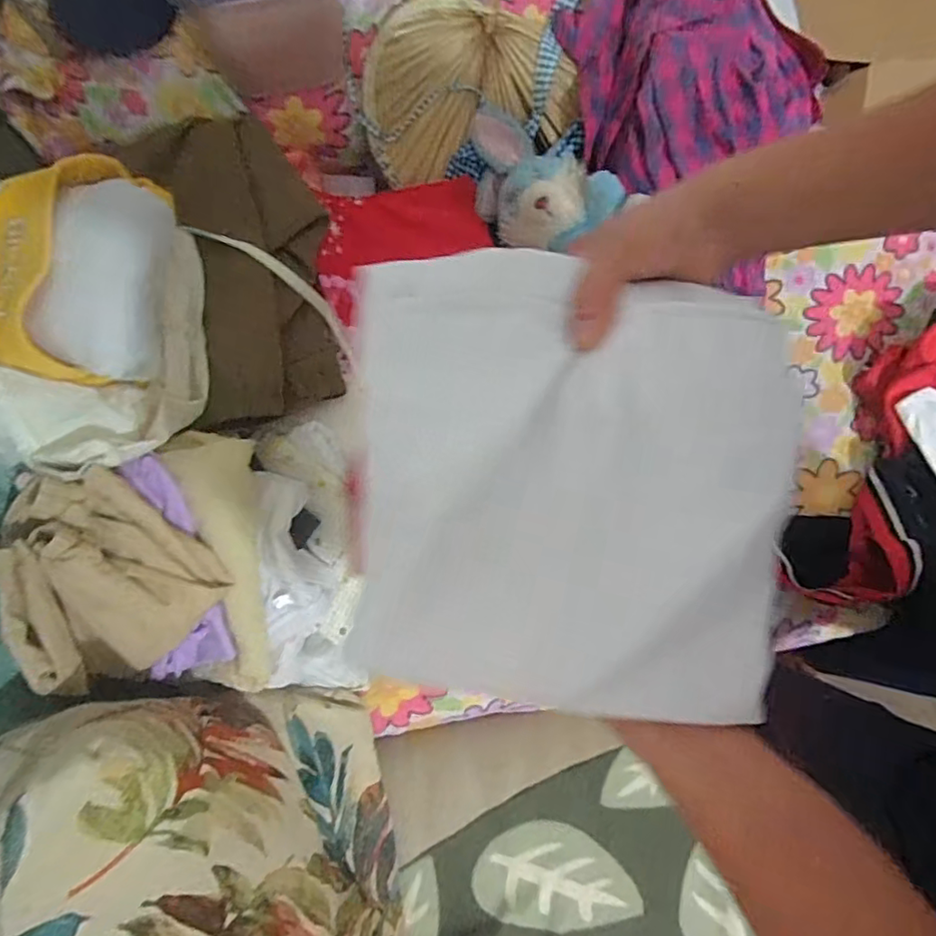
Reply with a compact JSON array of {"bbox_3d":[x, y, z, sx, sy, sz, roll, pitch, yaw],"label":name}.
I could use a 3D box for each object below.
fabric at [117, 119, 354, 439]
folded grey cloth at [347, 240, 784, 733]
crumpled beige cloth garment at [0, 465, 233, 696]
[{"bbox_3d":[-0.238,-0.213,0.616,0.155,0.102,0.304,-10,102,-3],"label":"fabric"},{"bbox_3d":[0.050,0.004,0.291,0.215,0.045,0.230,4,79,-1],"label":"folded grey cloth"},{"bbox_3d":[-0.322,0.087,0.497,0.152,0.073,0.178,-37,82,-8],"label":"crumpled beige cloth garment"}]

